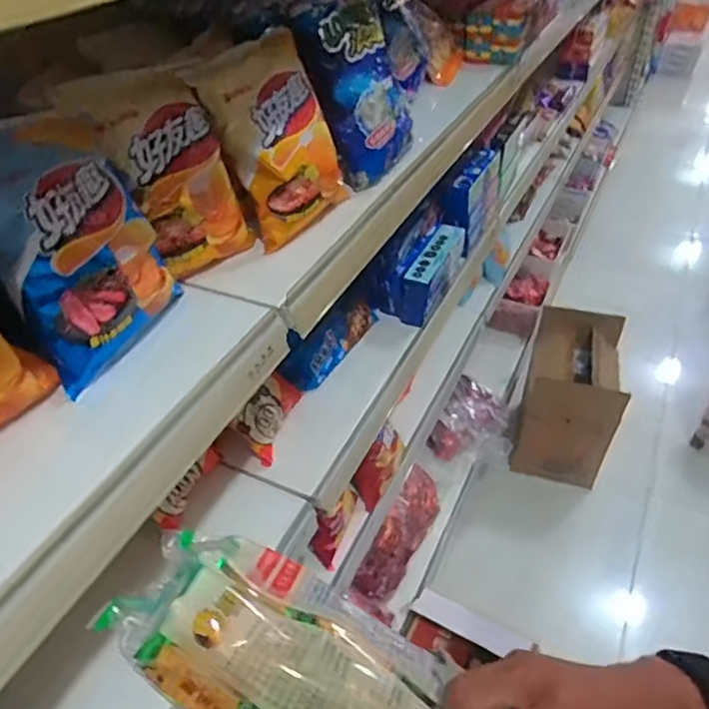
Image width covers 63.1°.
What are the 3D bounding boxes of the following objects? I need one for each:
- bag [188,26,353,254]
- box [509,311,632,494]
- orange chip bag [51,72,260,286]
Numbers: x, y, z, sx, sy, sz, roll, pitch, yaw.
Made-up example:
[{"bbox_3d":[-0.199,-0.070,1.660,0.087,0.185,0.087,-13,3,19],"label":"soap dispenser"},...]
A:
[{"bbox_3d":[-0.082,-0.251,0.666,0.068,0.205,0.155,7,43,48],"label":"bag"},{"bbox_3d":[0.642,0.115,1.709,0.251,0.403,0.313,13,44,18],"label":"box"},{"bbox_3d":[-0.191,-0.194,0.612,0.125,0.212,0.037,-42,30,-21],"label":"orange chip bag"}]

